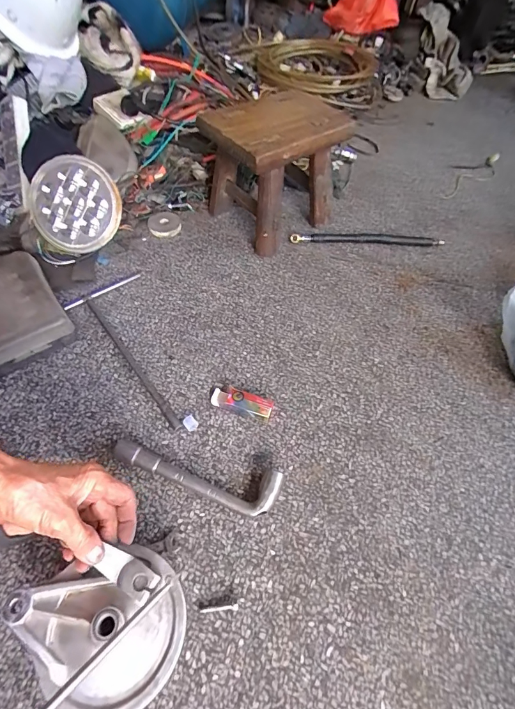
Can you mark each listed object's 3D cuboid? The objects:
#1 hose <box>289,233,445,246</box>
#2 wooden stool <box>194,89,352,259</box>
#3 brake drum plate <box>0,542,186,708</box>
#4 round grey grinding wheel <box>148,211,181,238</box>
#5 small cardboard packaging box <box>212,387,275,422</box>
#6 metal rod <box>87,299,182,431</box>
[{"bbox_3d":[0.219,-0.232,0.742,0.308,0.013,0.027,-1,55,-5],"label":"hose"},{"bbox_3d":[0.030,-0.357,0.710,0.211,0.185,0.244,40,61,21],"label":"wooden stool"},{"bbox_3d":[-0.139,0.243,0.328,0.138,0.042,0.128,2,55,-3],"label":"brake drum plate"},{"bbox_3d":[-0.184,-0.256,0.732,0.063,0.012,0.068,-7,56,-9],"label":"round grey grinding wheel"},{"bbox_3d":[-0.022,0.066,0.514,0.085,0.022,0.029,18,55,8],"label":"small cardboard packaging box"},{"bbox_3d":[-0.189,0.005,0.549,0.012,0.009,0.274,-31,63,-24],"label":"metal rod"}]

